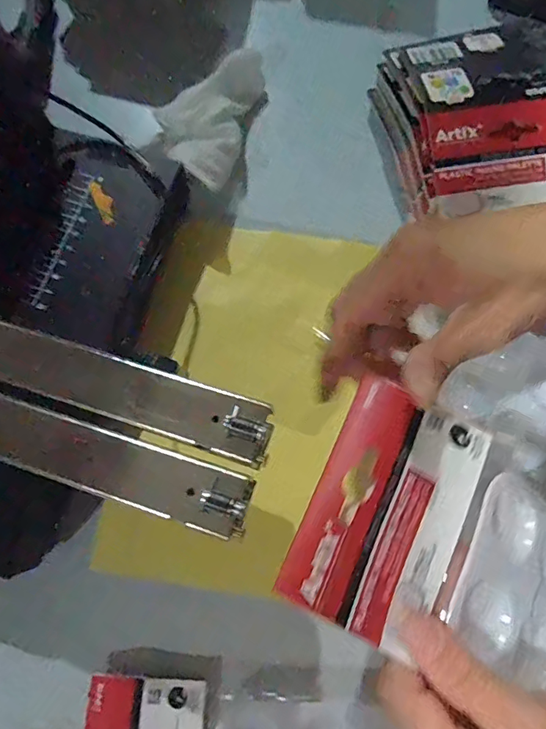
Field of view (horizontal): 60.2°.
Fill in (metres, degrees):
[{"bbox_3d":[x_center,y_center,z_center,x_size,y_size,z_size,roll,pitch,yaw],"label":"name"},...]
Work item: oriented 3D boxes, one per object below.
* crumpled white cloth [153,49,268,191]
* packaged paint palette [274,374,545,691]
[{"bbox_3d":[-0.048,-0.184,0.342,0.059,0.040,0.132,14,75,3],"label":"crumpled white cloth"},{"bbox_3d":[0.098,0.085,0.210,0.181,0.016,0.093,28,72,-18],"label":"packaged paint palette"}]

